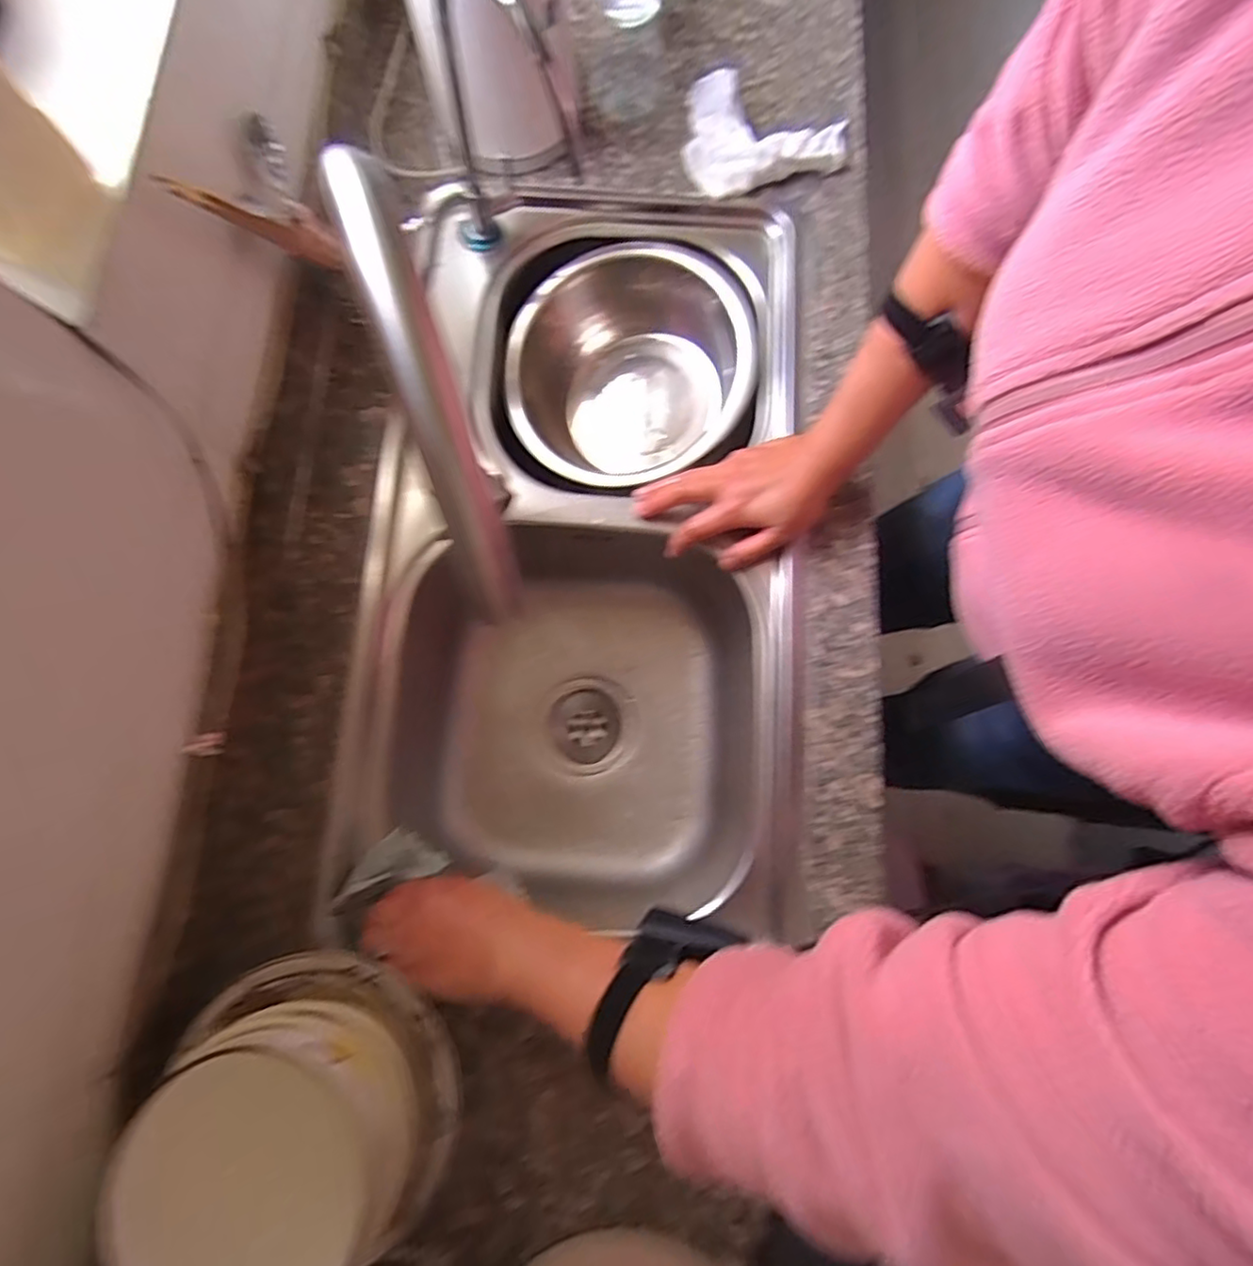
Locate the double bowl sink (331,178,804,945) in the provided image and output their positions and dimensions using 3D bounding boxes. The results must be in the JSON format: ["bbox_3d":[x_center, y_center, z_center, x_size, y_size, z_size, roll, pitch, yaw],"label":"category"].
[{"bbox_3d":[-0.037,-0.088,0.691,0.381,0.201,0.731,5,78,0],"label":"double bowl sink"}]

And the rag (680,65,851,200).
[{"bbox_3d":[0.148,-0.524,0.682,0.173,0.037,0.133,9,78,1],"label":"rag"}]

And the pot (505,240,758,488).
[{"bbox_3d":[0.001,-0.274,0.706,0.251,0.137,0.268,11,78,1],"label":"pot"}]

